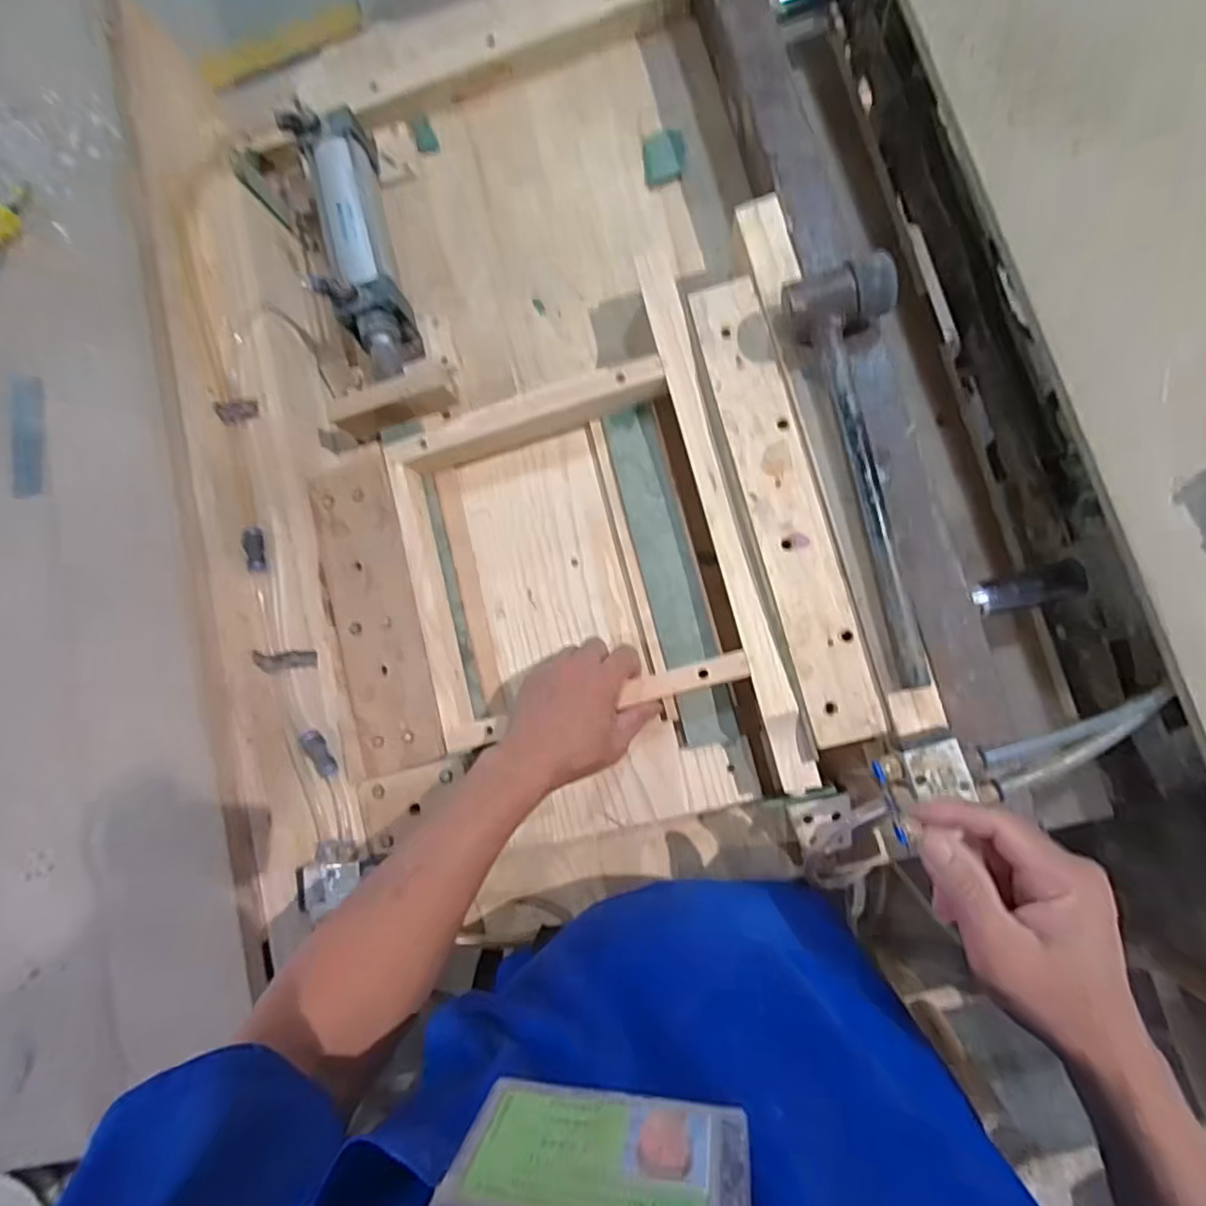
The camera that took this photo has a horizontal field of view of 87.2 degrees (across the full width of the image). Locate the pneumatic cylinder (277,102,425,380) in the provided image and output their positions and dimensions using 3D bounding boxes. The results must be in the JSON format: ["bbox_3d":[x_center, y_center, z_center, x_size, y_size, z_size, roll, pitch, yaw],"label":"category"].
[{"bbox_3d":[-0.246,-0.351,0.637,0.067,0.083,0.274,-16,83,6],"label":"pneumatic cylinder"}]

